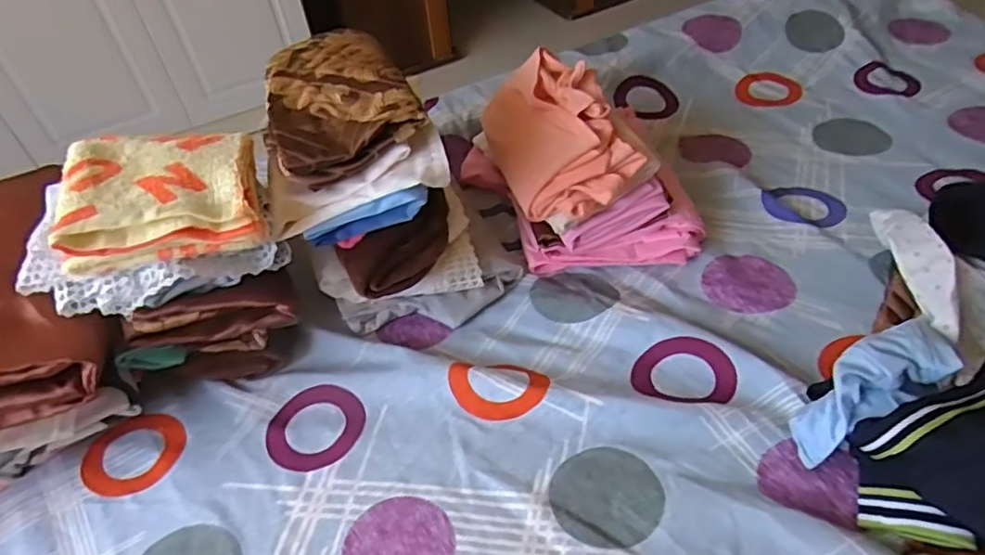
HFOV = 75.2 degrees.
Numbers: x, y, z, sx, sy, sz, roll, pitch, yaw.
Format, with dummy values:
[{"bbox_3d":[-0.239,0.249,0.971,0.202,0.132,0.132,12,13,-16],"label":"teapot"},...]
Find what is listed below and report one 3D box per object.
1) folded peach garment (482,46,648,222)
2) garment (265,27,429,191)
[{"bbox_3d":[0.072,-0.171,0.746,0.136,0.082,0.232,-16,46,-9],"label":"folded peach garment"},{"bbox_3d":[-0.163,-0.184,0.644,0.141,0.049,0.217,-19,47,-12],"label":"garment"}]

